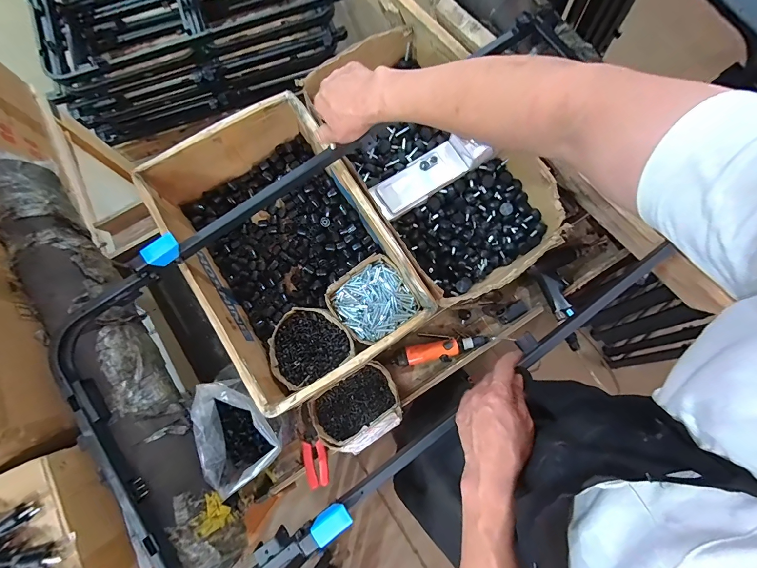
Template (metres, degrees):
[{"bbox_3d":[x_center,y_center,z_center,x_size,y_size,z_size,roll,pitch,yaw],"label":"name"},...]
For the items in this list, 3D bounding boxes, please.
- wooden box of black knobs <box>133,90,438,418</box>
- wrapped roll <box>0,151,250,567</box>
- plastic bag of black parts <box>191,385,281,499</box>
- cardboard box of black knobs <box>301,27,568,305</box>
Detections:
[{"bbox_3d":[-0.180,-0.076,0.694,0.342,0.165,0.537,-32,81,-6],"label":"wooden box of black knobs"},{"bbox_3d":[-0.474,0.102,0.592,0.126,0.102,0.841,-35,81,-7],"label":"wrapped roll"},{"bbox_3d":[-0.256,0.263,0.636,0.126,0.121,0.181,-28,81,-6],"label":"plastic bag of black parts"},{"bbox_3d":[0.140,-0.214,0.737,0.320,0.135,0.483,-32,81,-6],"label":"cardboard box of black knobs"}]

